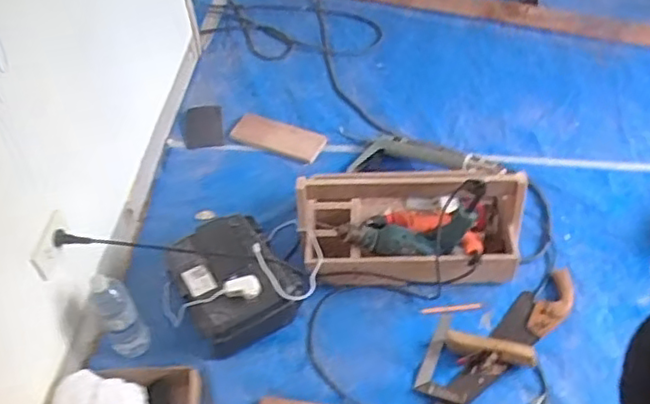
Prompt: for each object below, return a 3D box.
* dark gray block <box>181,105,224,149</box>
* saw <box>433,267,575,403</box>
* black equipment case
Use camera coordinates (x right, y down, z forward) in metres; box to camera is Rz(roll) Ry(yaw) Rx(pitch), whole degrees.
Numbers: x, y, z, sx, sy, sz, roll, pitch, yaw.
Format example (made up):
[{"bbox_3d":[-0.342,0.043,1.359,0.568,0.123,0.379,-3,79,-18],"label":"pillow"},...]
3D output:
[{"bbox_3d":[-0.351,-0.217,1.838,0.114,0.014,0.150,-8,57,-8],"label":"dark gray block"},{"bbox_3d":[0.337,0.319,1.337,0.567,0.019,0.093,-32,55,-22],"label":"saw"},{"bbox_3d":[-0.201,0.170,1.406,0.250,0.153,0.251,-25,53,-18],"label":"black equipment case"}]

